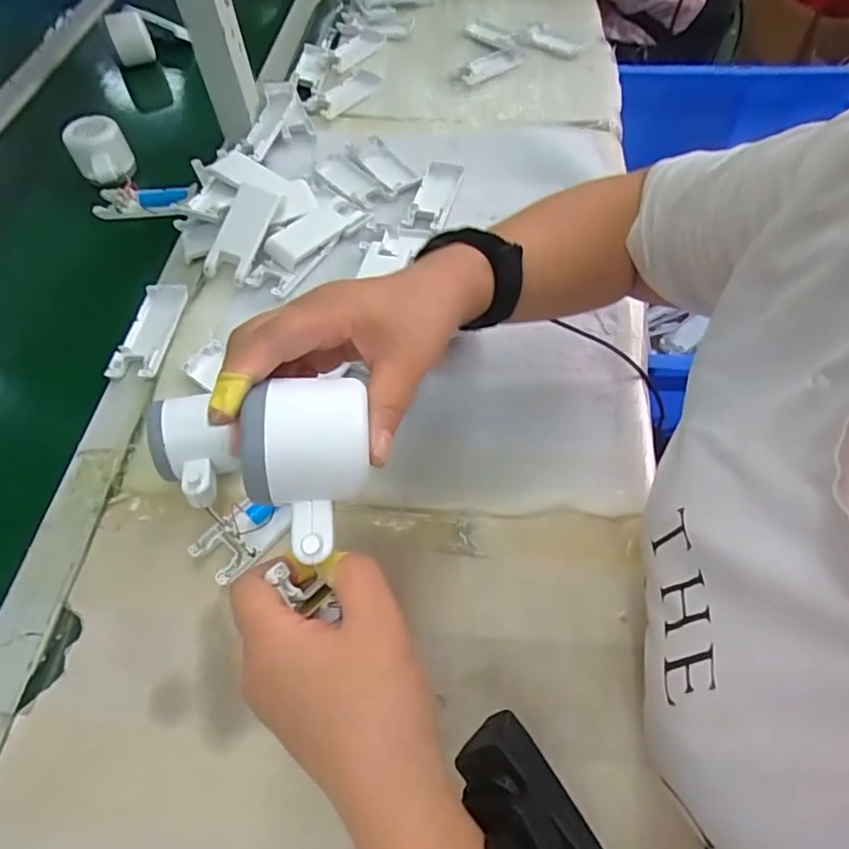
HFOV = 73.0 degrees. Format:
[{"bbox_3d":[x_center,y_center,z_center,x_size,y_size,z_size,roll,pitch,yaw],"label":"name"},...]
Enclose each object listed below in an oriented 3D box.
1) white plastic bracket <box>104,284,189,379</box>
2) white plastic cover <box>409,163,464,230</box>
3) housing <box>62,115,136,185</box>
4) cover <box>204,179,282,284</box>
[{"bbox_3d":[-0.242,-0.085,0.510,0.045,0.010,0.103,7,58,6],"label":"white plastic bracket"},{"bbox_3d":[0.012,-0.243,0.604,0.039,0.011,0.097,14,59,10],"label":"white plastic cover"},{"bbox_3d":[-0.350,-0.295,0.620,0.056,0.049,0.065,-31,62,-17],"label":"housing"},{"bbox_3d":[-0.175,-0.183,0.550,0.045,0.030,0.098,19,78,12],"label":"cover"}]

